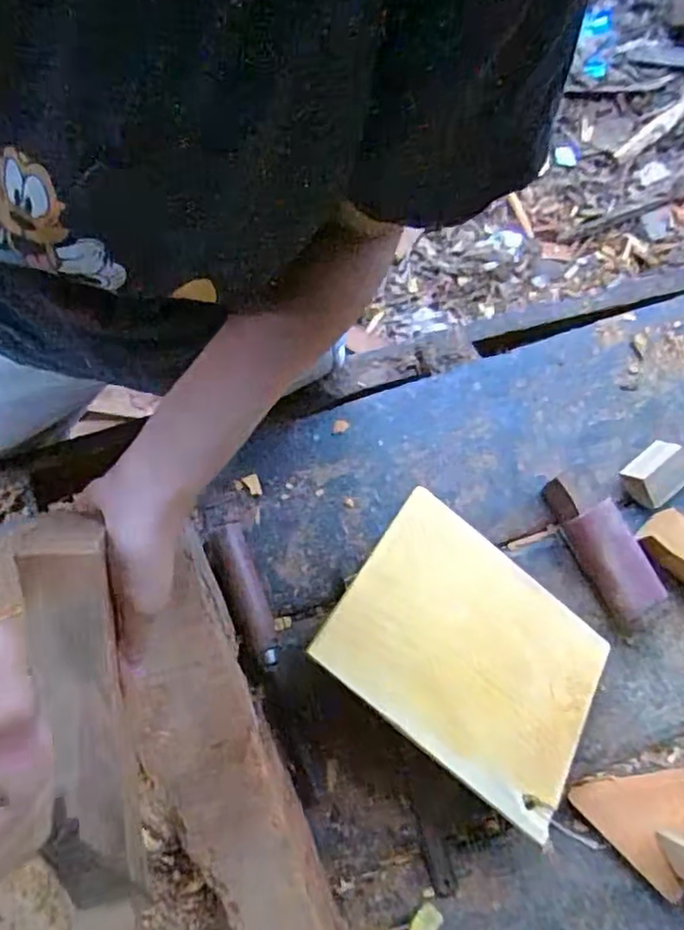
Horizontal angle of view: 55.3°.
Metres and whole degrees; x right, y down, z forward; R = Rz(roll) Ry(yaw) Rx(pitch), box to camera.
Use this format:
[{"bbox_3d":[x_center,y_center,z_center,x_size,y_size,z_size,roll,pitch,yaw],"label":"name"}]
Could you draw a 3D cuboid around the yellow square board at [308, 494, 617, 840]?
[{"bbox_3d":[0.115,0.160,0.568,0.242,0.011,0.181,40,67,-3],"label":"yellow square board"}]

